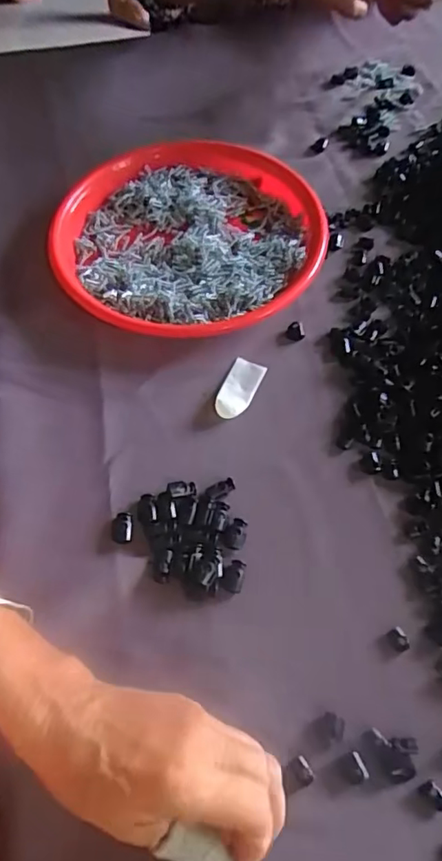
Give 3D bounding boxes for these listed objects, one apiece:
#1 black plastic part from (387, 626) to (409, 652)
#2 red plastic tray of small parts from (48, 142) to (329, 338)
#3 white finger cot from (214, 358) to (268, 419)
[{"bbox_3d":[0.110,0.129,0.333,0.012,0.004,0.014,-34,65,-15],"label":"black plastic part"},{"bbox_3d":[-0.030,-0.182,0.486,0.240,0.048,0.231,-4,61,1],"label":"red plastic tray of small parts"},{"bbox_3d":[0.014,-0.034,0.428,0.026,0.006,0.055,21,64,14],"label":"white finger cot"}]

